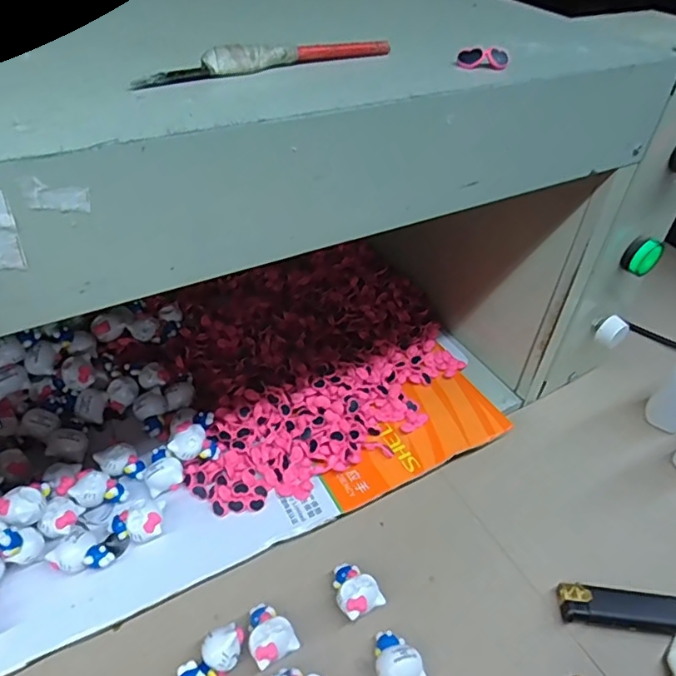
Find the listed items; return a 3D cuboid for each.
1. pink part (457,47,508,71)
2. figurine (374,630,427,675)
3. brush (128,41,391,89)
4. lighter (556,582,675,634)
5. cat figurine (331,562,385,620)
[{"bbox_3d":[0.066,-0.127,0.255,0.023,0.008,0.008,4,42,-2],"label":"pink part"},{"bbox_3d":[0.033,0.182,0.318,0.025,0.021,0.033,-7,43,-14],"label":"figurine"},{"bbox_3d":[-0.028,-0.118,0.236,0.118,0.009,0.008,-21,49,-27],"label":"brush"},{"bbox_3d":[0.178,0.166,0.346,0.079,0.007,0.023,6,42,0],"label":"lighter"},{"bbox_3d":[0.010,0.154,0.346,0.026,0.017,0.034,-15,46,-22],"label":"cat figurine"}]

